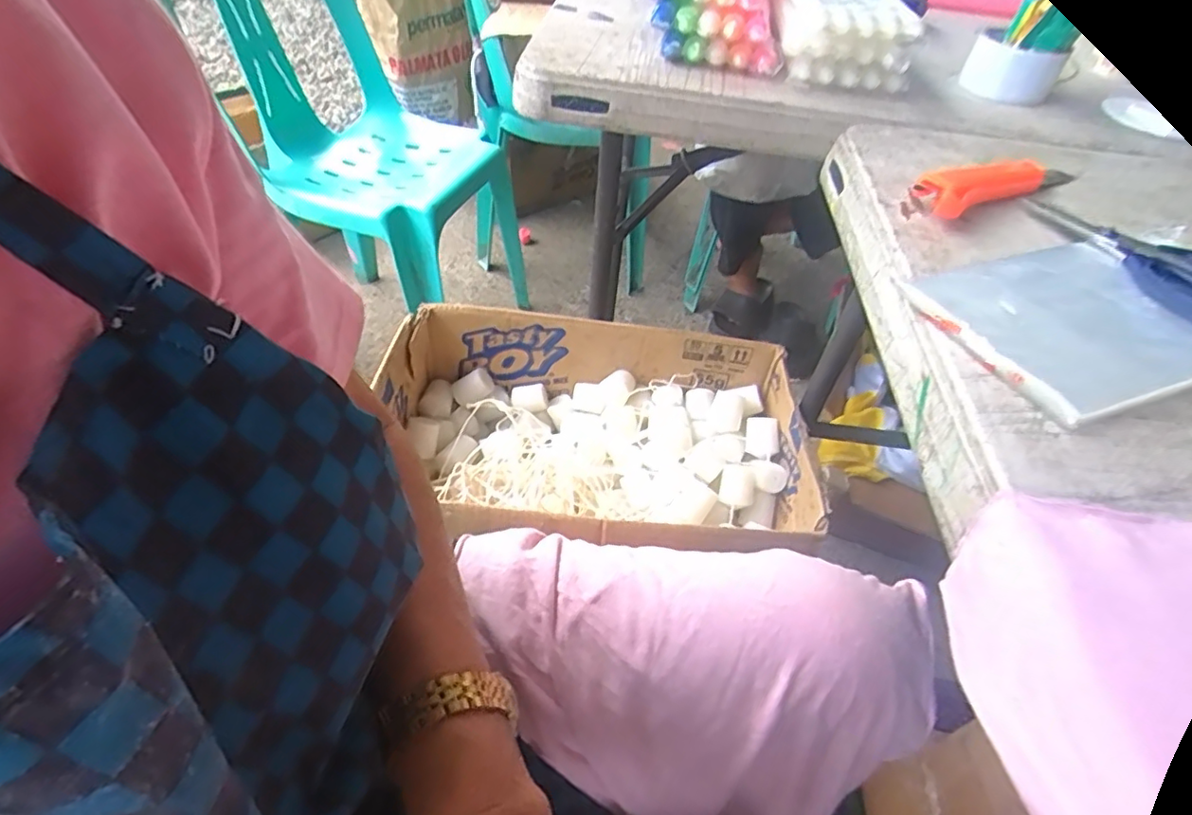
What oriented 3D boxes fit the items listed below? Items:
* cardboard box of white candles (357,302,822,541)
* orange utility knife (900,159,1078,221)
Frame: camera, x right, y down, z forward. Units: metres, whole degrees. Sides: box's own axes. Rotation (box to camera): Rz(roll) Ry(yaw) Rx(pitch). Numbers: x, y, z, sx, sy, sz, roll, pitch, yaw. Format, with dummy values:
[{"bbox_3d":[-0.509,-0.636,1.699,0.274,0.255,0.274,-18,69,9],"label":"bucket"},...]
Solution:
[{"bbox_3d":[0.022,0.018,0.678,0.403,0.136,0.218,9,46,2],"label":"cardboard box of white candles"},{"bbox_3d":[0.281,-0.159,0.418,0.148,0.030,0.037,-19,52,-23],"label":"orange utility knife"}]

